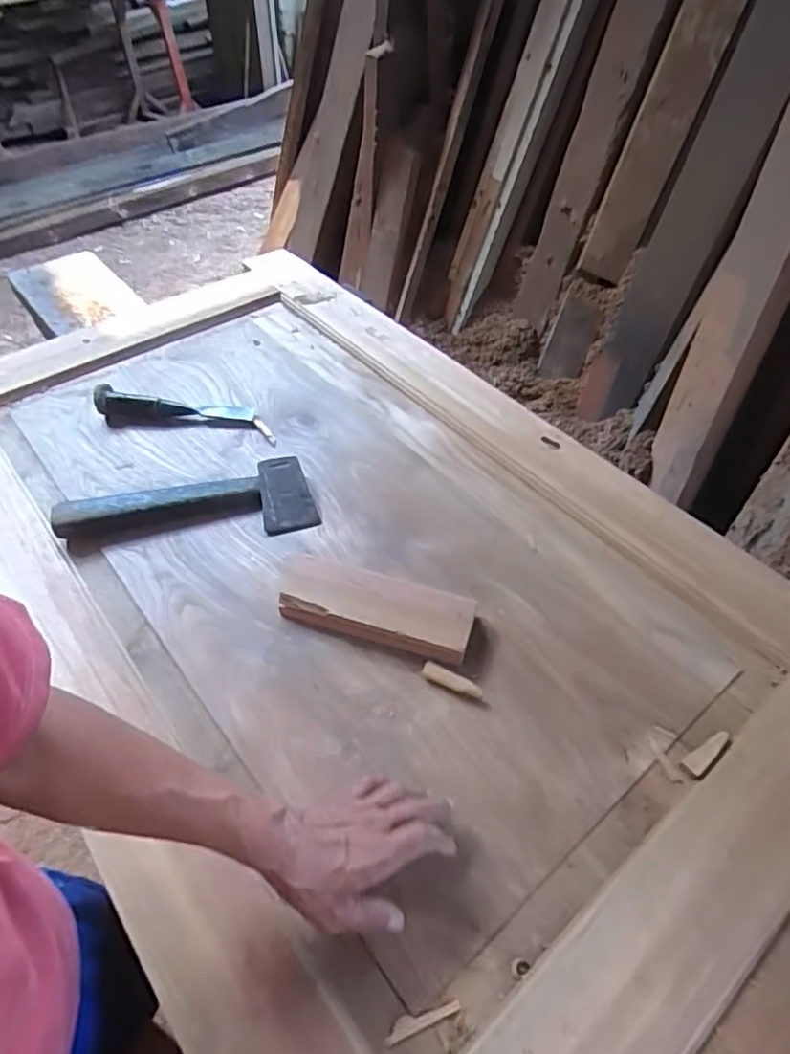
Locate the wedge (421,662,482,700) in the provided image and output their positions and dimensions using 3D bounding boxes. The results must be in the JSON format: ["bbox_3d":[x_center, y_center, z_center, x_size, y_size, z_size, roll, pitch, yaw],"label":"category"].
[{"bbox_3d":[0.064,0.172,0.699,0.070,0.014,0.014,17,52,18],"label":"wedge"}]

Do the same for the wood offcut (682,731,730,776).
[{"bbox_3d":[0.330,0.236,0.657,0.065,0.004,0.020,-31,54,-22],"label":"wood offcut"}]

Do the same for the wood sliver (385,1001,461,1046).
[{"bbox_3d":[0.022,0.404,0.512,0.064,0.004,0.014,-18,50,-13],"label":"wood sliver"}]

